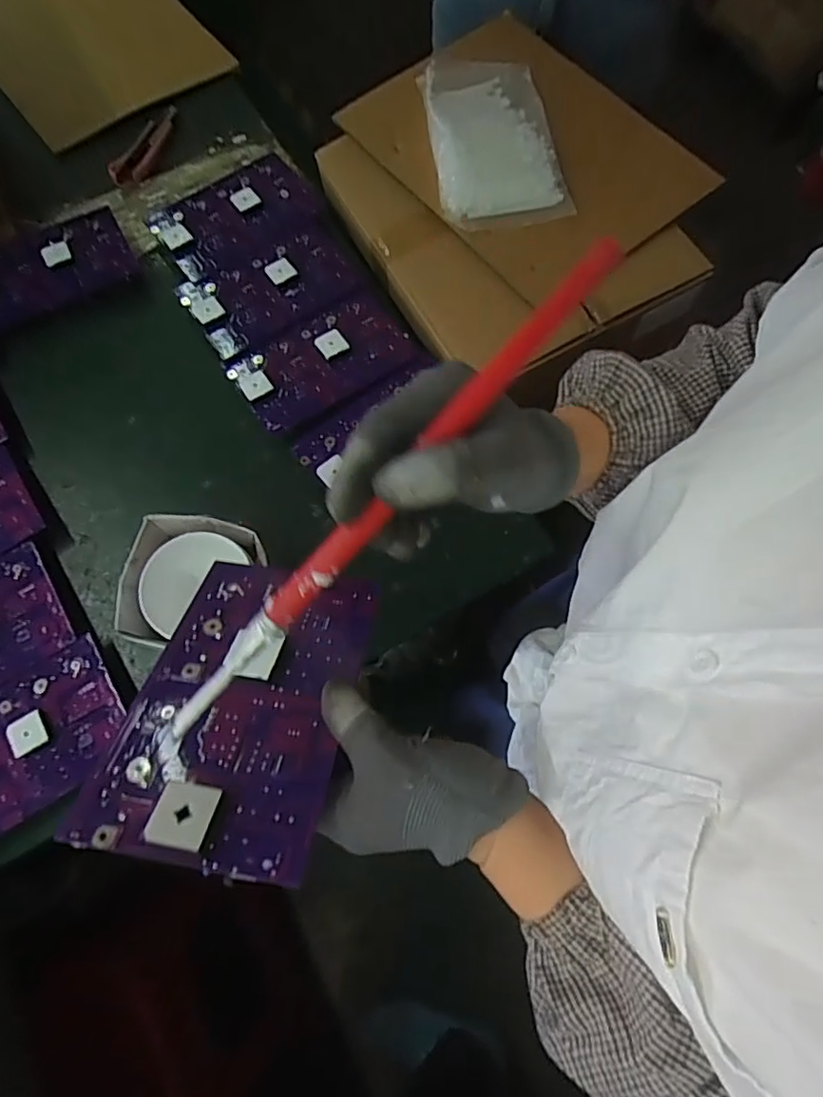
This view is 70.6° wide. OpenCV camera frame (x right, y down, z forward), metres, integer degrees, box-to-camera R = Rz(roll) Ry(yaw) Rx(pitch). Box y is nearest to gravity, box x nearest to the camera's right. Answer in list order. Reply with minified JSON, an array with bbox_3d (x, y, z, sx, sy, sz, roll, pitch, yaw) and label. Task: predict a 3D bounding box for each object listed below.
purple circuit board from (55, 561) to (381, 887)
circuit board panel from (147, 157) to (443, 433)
[{"bbox_3d":[-0.100,0.084,0.351,0.125,0.014,0.195,8,45,6],"label":"purple circuit board"},{"bbox_3d":[-0.154,-0.313,0.689,0.212,0.024,0.344,-30,75,-9],"label":"circuit board panel"}]

